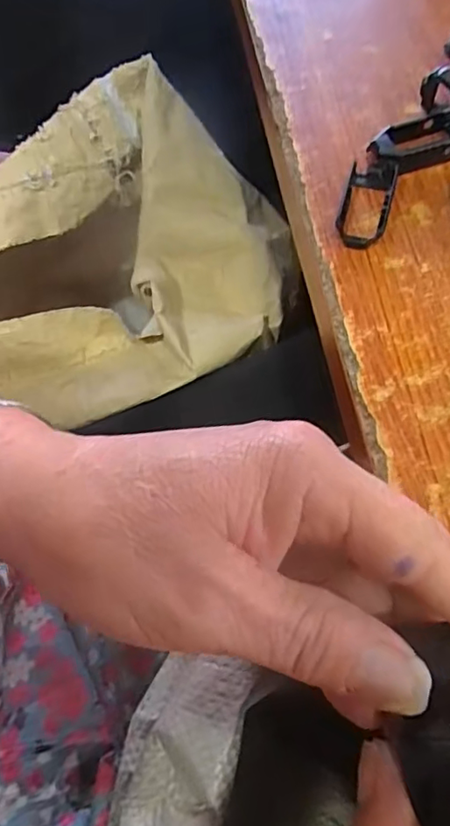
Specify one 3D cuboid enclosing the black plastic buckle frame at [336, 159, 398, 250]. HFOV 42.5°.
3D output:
[{"bbox_3d":[0.066,-0.100,0.270,0.022,0.011,0.052,14,65,10],"label":"black plastic buckle frame"}]

